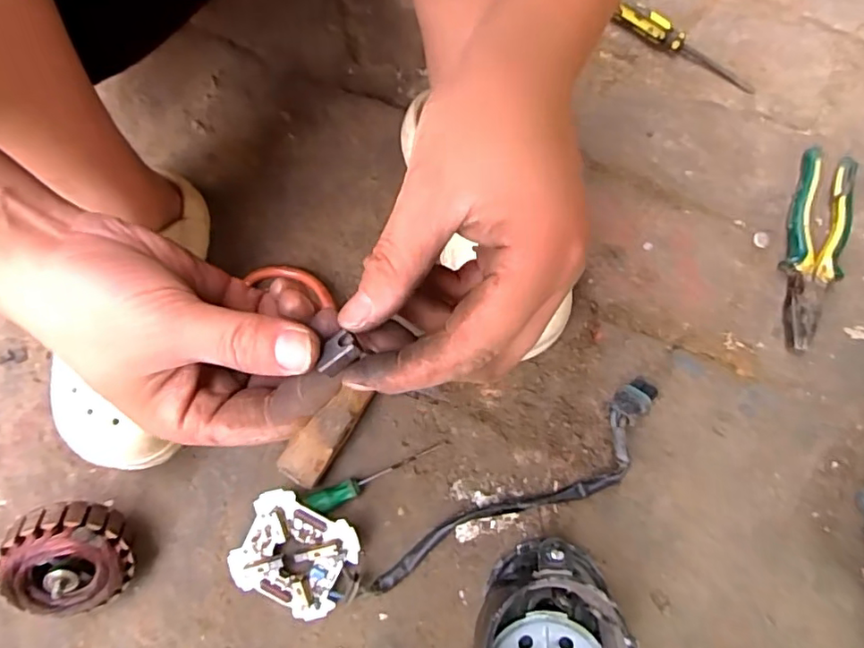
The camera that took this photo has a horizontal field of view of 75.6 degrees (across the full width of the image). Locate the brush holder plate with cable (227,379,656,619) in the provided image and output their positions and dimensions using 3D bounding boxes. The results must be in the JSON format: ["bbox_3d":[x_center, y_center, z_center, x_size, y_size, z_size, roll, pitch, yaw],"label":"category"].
[{"bbox_3d":[0.018,0.141,0.453,0.361,0.033,0.095,-19,79,-5],"label":"brush holder plate with cable"}]

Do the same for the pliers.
[{"bbox_3d":[0.354,-0.069,0.516,0.048,0.024,0.199,16,78,3],"label":"pliers"}]

